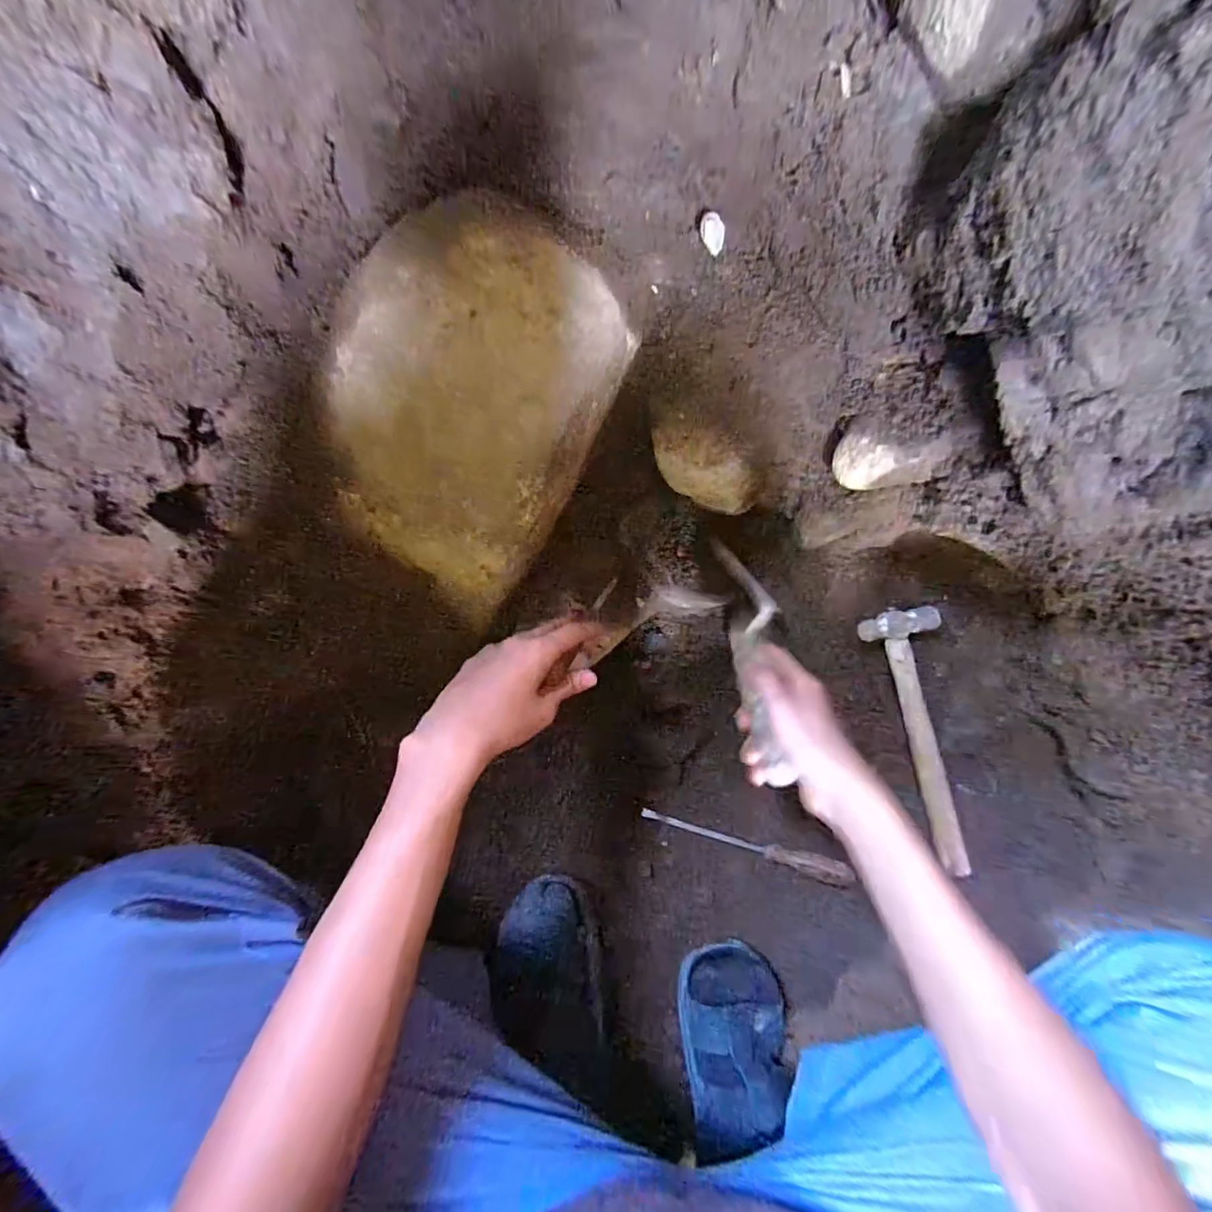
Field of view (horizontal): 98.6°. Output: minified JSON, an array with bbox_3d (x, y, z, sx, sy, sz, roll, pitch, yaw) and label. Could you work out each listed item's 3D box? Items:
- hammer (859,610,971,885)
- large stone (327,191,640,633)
[{"bbox_3d":[0.321,0.129,0.509,0.073,0.036,0.252,-14,78,-2],"label":"hammer"},{"bbox_3d":[-0.123,-0.157,0.439,0.195,0.207,0.257,32,80,7],"label":"large stone"}]

